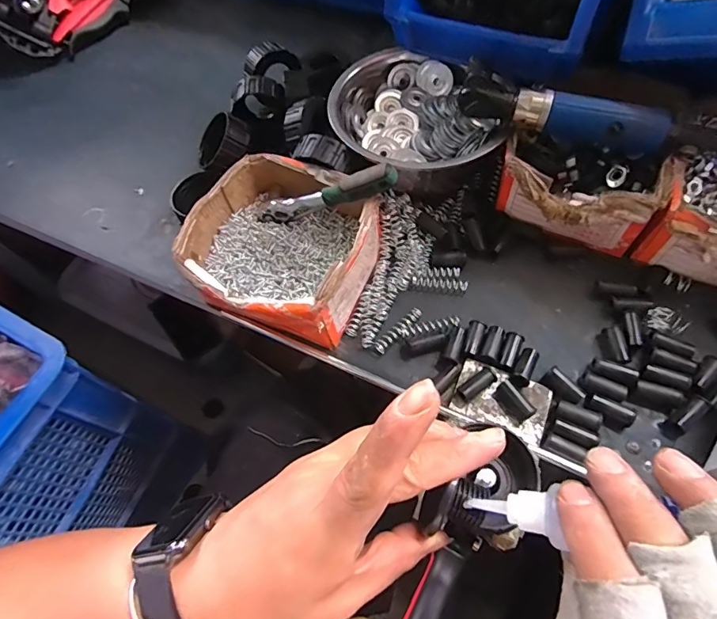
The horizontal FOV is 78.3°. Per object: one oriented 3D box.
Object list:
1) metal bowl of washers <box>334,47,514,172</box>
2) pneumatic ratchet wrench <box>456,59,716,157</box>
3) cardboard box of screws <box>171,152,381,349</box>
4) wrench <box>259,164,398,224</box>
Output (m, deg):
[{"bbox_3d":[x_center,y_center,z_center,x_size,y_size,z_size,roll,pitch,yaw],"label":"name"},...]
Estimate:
[{"bbox_3d":[0.065,-0.197,0.470,0.180,0.067,0.154,19,64,14],"label":"metal bowl of washers"},{"bbox_3d":[0.221,-0.161,0.381,0.263,0.044,0.034,14,63,11],"label":"pneumatic ratchet wrench"},{"bbox_3d":[-0.066,-0.057,0.410,0.157,0.074,0.158,28,67,18],"label":"cardboard box of screws"},{"bbox_3d":[-0.030,-0.102,0.404,0.145,0.026,0.017,-8,56,35],"label":"wrench"}]

